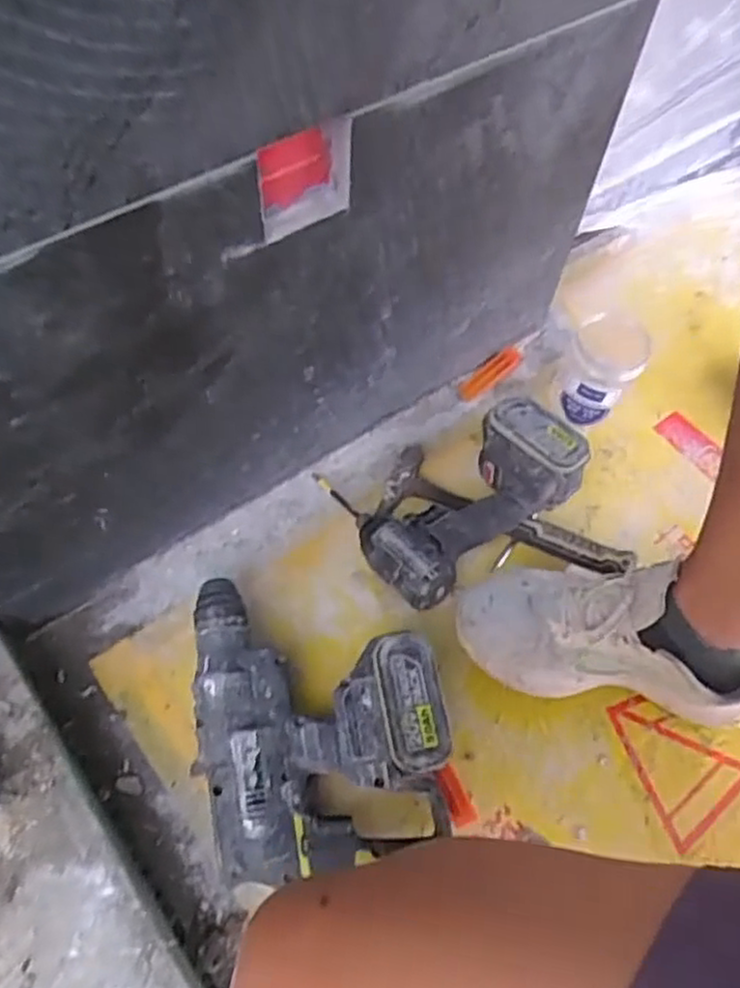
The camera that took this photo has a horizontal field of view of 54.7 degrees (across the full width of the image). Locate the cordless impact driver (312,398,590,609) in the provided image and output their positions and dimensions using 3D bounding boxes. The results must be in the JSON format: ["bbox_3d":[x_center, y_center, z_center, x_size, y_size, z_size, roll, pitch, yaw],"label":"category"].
[{"bbox_3d":[0.086,-0.009,0.738,0.235,0.076,0.165,-33,67,-19],"label":"cordless impact driver"}]

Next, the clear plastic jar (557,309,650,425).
[{"bbox_3d":[0.257,-0.139,0.802,0.078,0.094,0.084,1,60,-2],"label":"clear plastic jar"}]

